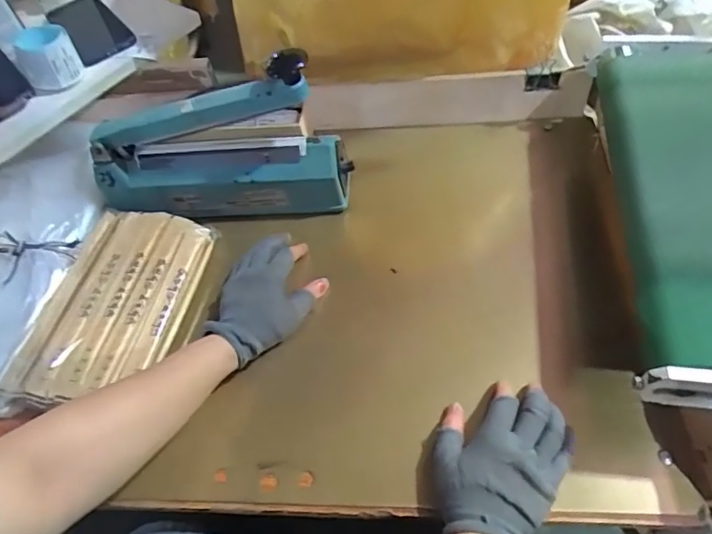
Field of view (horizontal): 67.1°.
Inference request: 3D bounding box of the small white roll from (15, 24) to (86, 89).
[{"bbox_3d":[-0.384,-0.260,0.669,0.069,0.049,0.066,-2,56,3],"label":"small white roll"}]

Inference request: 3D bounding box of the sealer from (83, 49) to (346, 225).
[{"bbox_3d":[-0.164,-0.143,0.626,0.298,0.177,0.077,-2,56,4],"label":"sealer"}]

